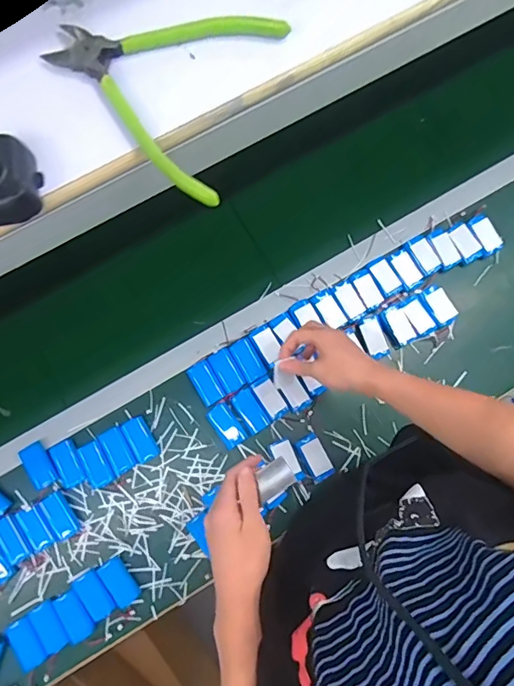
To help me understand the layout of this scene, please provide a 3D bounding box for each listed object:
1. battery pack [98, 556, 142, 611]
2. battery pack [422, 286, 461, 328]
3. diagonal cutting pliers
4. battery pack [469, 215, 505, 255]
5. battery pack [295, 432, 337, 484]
[{"bbox_3d":[-0.205,0.354,0.712,0.040,0.017,0.066,-34,82,-7],"label":"battery pack"},{"bbox_3d":[0.302,-0.062,0.787,0.045,0.008,0.066,-30,81,-7],"label":"battery pack"},{"bbox_3d":[-0.060,-0.161,0.299,0.124,0.011,0.131,18,80,2],"label":"diagonal cutting pliers"},{"bbox_3d":[0.386,-0.184,0.809,0.039,0.015,0.068,-26,81,-6],"label":"battery pack"},{"bbox_3d":[0.091,0.178,0.743,0.039,0.018,0.069,-27,81,-6],"label":"battery pack"}]

